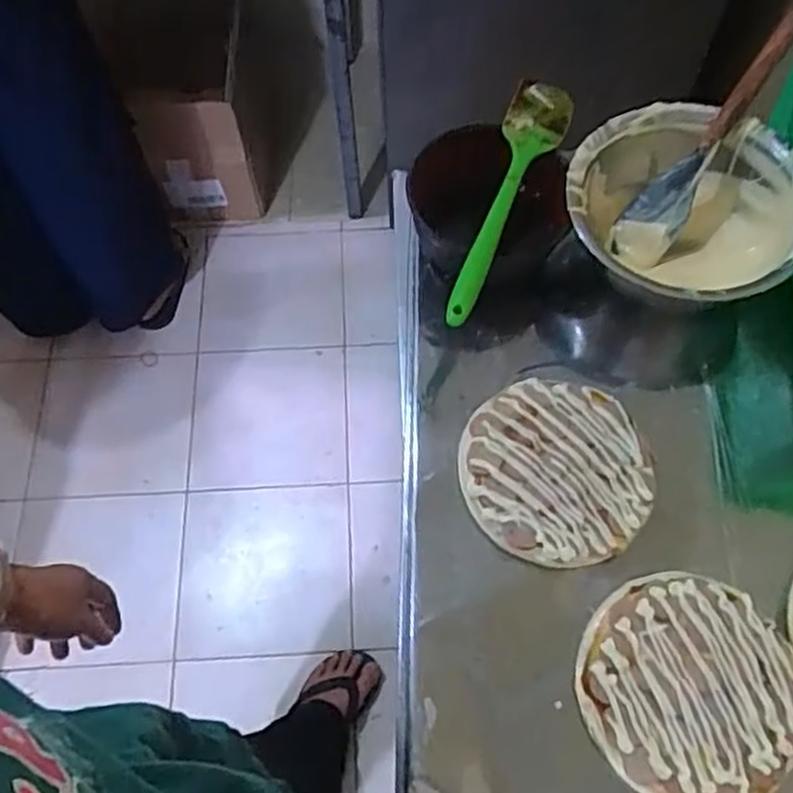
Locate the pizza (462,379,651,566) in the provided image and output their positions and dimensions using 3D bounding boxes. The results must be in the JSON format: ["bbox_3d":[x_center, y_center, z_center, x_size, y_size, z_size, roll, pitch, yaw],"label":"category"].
[{"bbox_3d":[0.123,0.055,0.578,0.141,0.019,0.143,9,64,4],"label":"pizza"}]

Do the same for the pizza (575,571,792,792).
[{"bbox_3d":[0.202,0.199,0.516,0.148,0.017,0.141,0,63,0],"label":"pizza"}]

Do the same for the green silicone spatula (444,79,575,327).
[{"bbox_3d":[0.097,-0.172,0.628,0.053,0.026,0.281,17,64,8],"label":"green silicone spatula"}]

